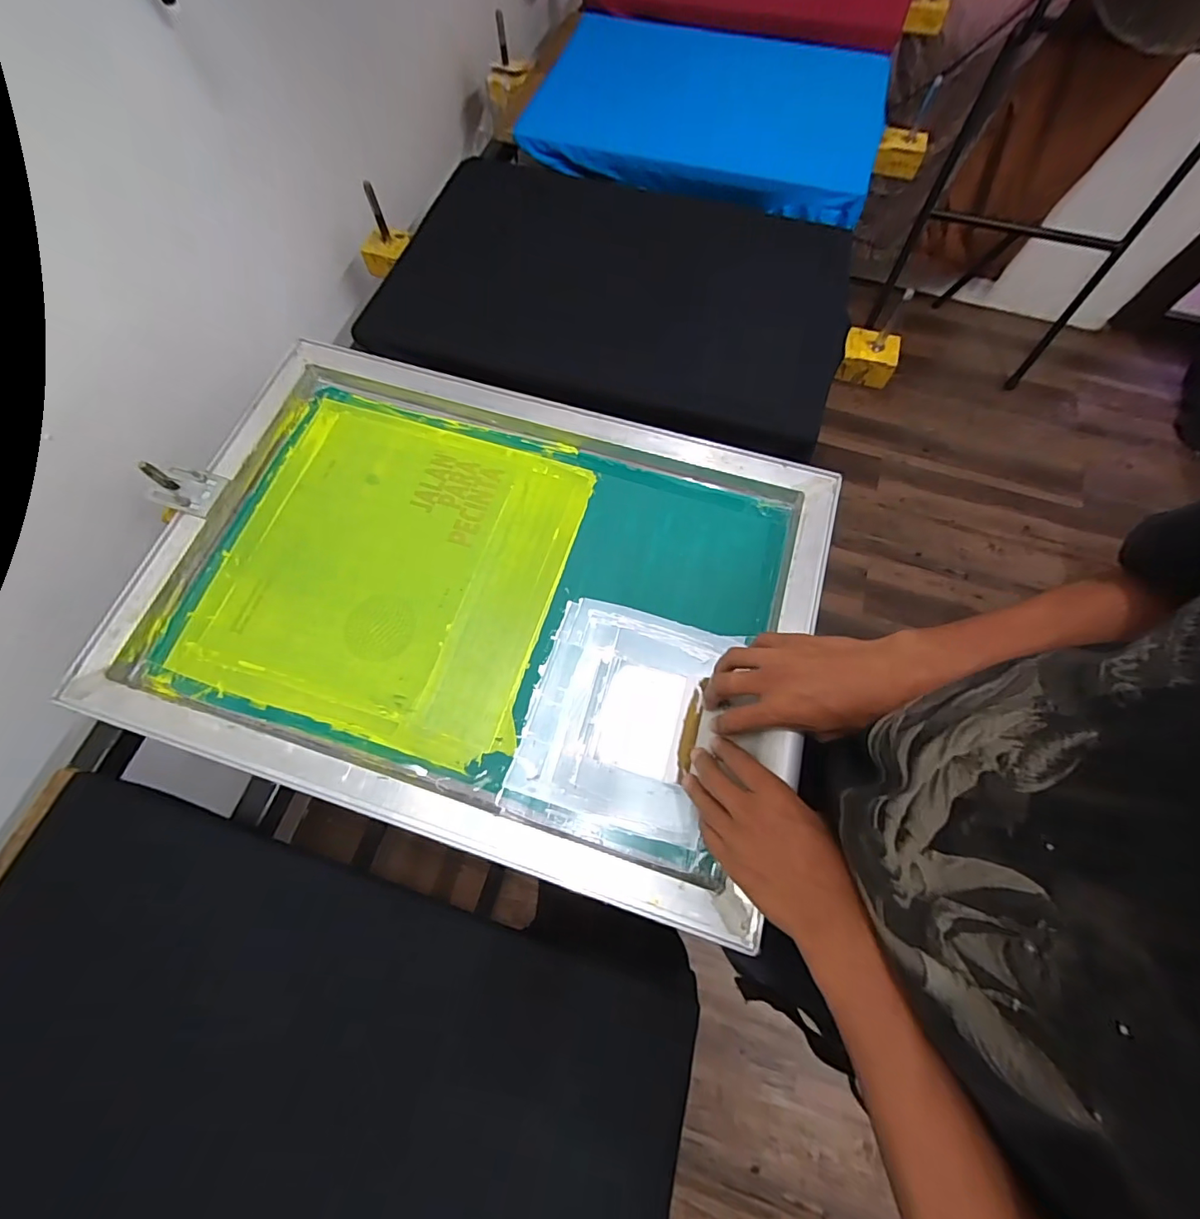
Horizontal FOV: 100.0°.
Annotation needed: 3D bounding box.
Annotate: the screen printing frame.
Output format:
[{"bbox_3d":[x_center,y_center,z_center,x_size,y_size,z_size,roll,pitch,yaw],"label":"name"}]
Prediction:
[{"bbox_3d":[-0.129,-0.029,0.518,0.646,0.045,0.460,17,69,6],"label":"screen printing frame"}]

